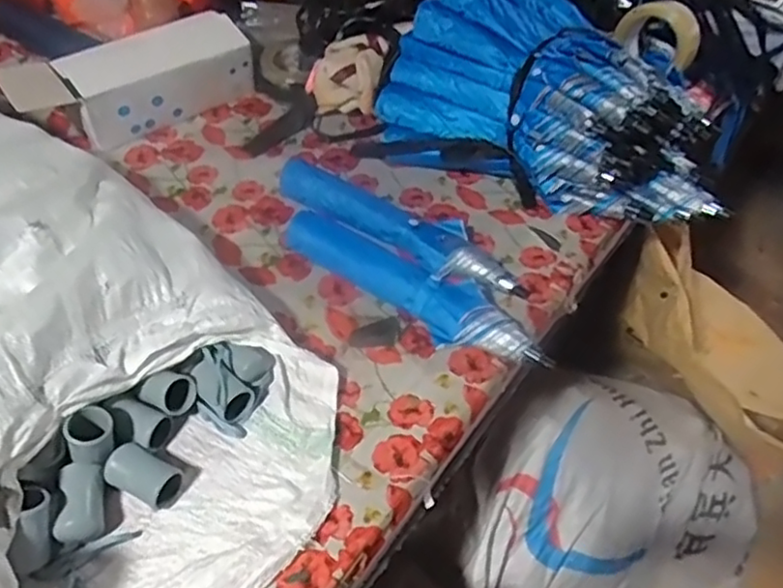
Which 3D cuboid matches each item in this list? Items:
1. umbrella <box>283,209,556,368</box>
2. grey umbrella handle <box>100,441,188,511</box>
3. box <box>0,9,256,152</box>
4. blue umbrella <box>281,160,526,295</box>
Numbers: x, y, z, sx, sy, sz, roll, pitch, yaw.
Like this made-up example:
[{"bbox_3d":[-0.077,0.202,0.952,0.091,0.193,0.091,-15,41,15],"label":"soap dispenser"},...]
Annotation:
[{"bbox_3d":[0.027,-0.007,0.727,0.314,0.047,0.071,30,54,18],"label":"umbrella"},{"bbox_3d":[-0.215,0.158,0.571,0.064,0.029,0.038,23,52,13],"label":"grey umbrella handle"},{"bbox_3d":[-0.343,-0.284,0.887,0.311,0.100,0.103,-23,57,-23],"label":"box"},{"bbox_3d":[0.011,-0.080,0.785,0.325,0.047,0.076,26,53,15],"label":"blue umbrella"}]

